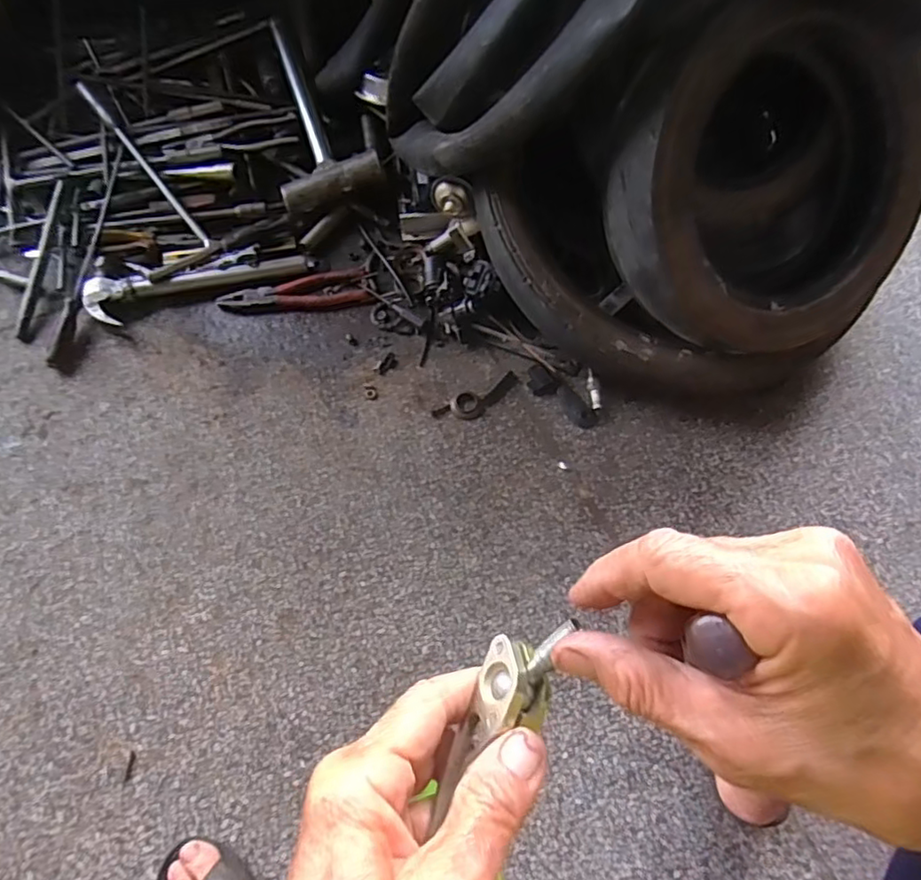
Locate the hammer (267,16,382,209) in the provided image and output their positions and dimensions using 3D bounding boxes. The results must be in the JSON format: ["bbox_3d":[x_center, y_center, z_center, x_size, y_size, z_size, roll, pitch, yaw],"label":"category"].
[{"bbox_3d":[-0.216,-0.481,0.911,0.135,0.077,0.318,-13,66,-9],"label":"hammer"}]

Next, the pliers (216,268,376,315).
[{"bbox_3d":[-0.221,-0.195,0.830,0.198,0.010,0.056,-9,64,-6],"label":"pliers"}]

